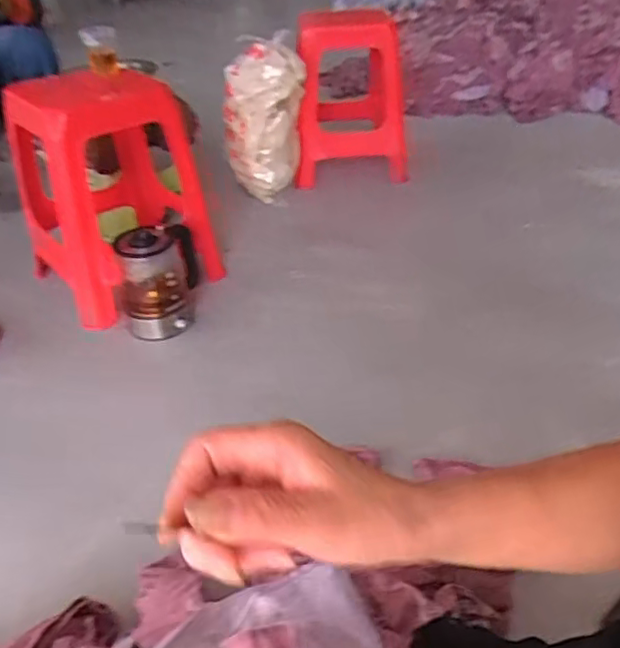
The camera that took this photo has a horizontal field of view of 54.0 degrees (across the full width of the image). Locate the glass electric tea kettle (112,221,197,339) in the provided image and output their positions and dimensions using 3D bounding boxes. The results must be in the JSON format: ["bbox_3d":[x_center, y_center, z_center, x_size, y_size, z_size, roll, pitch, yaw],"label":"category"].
[{"bbox_3d":[-0.304,-0.091,1.212,0.136,0.200,0.144,-3,35,1],"label":"glass electric tea kettle"}]

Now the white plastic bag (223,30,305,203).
[{"bbox_3d":[-0.121,-0.538,1.633,0.215,0.384,0.133,-7,35,-5],"label":"white plastic bag"}]

